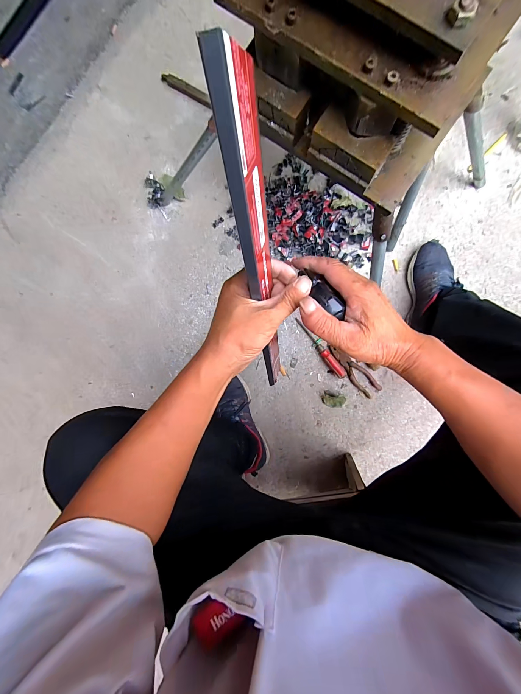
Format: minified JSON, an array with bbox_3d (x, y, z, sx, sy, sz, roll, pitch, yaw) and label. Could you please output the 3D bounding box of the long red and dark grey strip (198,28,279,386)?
[{"bbox_3d":[0.006,-0.053,0.320,0.022,0.434,0.041,-4,63,4],"label":"long red and dark grey strip"}]

